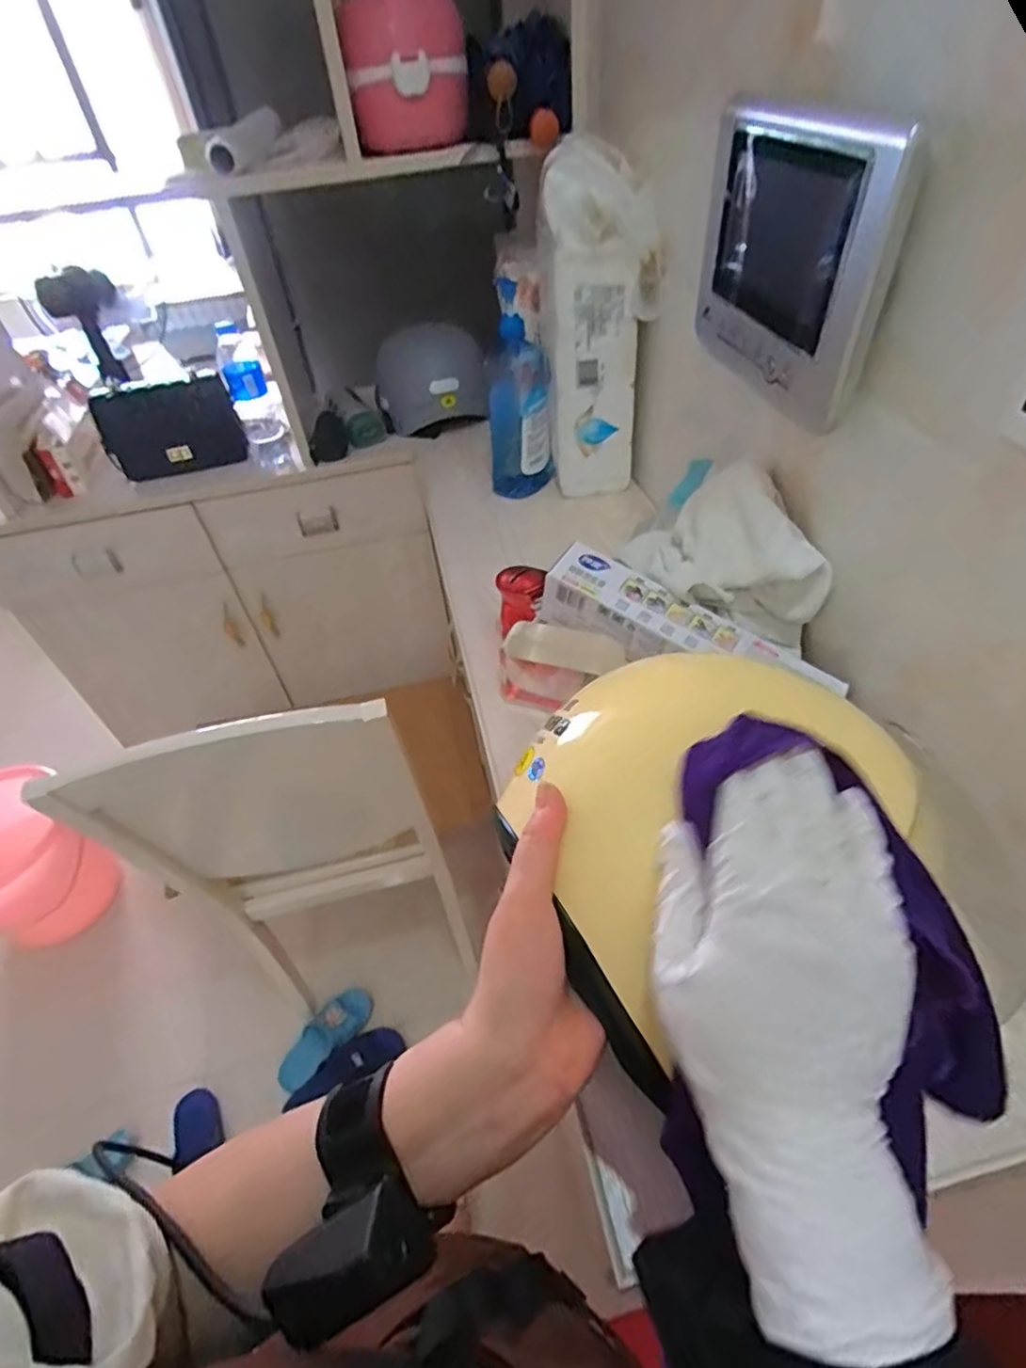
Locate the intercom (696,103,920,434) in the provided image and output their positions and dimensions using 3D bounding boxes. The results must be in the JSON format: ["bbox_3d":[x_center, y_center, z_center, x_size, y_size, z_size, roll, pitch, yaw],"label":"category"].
[{"bbox_3d":[0.209,-0.321,0.484,0.035,0.176,0.218,-10,46,-3],"label":"intercom"}]

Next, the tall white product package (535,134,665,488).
[{"bbox_3d":[0.110,-0.455,0.827,0.140,0.392,0.083,-5,46,2],"label":"tall white product package"}]

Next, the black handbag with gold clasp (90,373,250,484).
[{"bbox_3d":[-0.600,-0.445,1.100,0.233,0.146,0.034,-12,46,-5],"label":"black handbag with gold clasp"}]

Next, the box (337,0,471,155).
[{"bbox_3d":[-0.140,-0.820,0.820,0.146,0.181,0.120,-1,46,6],"label":"box"}]

